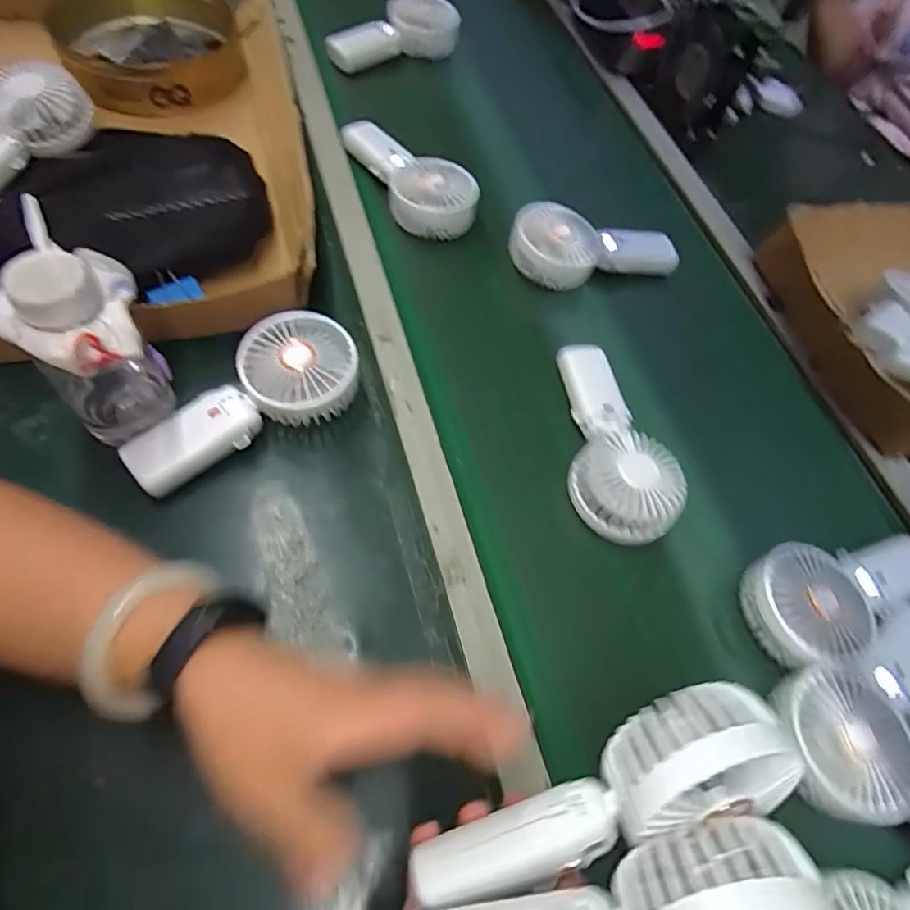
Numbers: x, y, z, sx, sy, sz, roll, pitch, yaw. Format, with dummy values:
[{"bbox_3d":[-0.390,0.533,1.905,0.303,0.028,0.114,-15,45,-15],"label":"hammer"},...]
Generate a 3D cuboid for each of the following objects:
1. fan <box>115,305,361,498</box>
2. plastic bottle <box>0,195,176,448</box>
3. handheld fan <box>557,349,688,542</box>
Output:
[{"bbox_3d":[-0.164,-0.040,0.441,0.183,0.057,0.088,-27,69,-24],"label":"fan"},{"bbox_3d":[-0.229,-0.059,0.374,0.059,0.149,0.075,39,61,12],"label":"plastic bottle"},{"bbox_3d":[0.127,-0.018,0.483,0.081,0.035,0.186,-8,62,-15],"label":"handheld fan"}]

